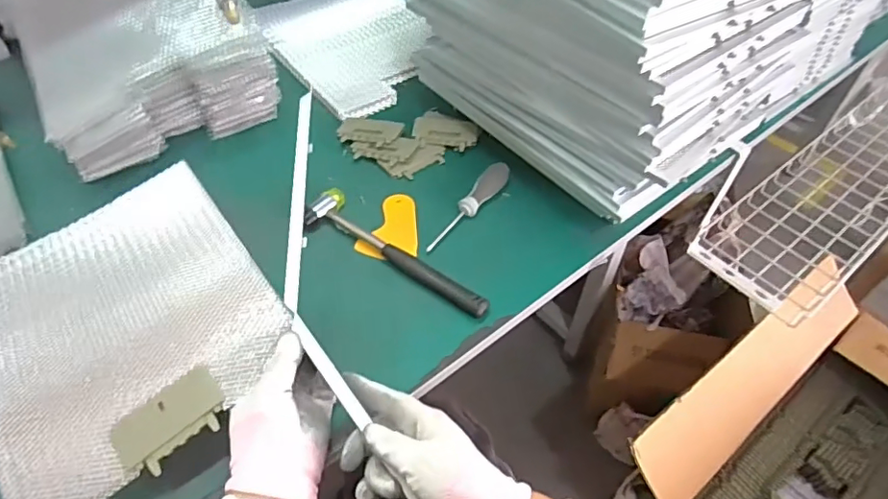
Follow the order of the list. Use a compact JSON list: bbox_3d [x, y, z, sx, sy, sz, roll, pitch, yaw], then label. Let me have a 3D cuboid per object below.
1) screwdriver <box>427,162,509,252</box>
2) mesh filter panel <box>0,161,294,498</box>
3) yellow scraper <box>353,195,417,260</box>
[{"bbox_3d":[0.026,-0.055,0.663,0.026,0.025,0.150,33,57,24],"label":"screwdriver"},{"bbox_3d":[-0.307,0.051,0.534,0.245,0.047,0.328,-30,57,-23],"label":"mesh filter panel"},{"bbox_3d":[-0.066,-0.029,0.660,0.068,0.009,0.099,-2,50,-3],"label":"yellow scraper"}]

